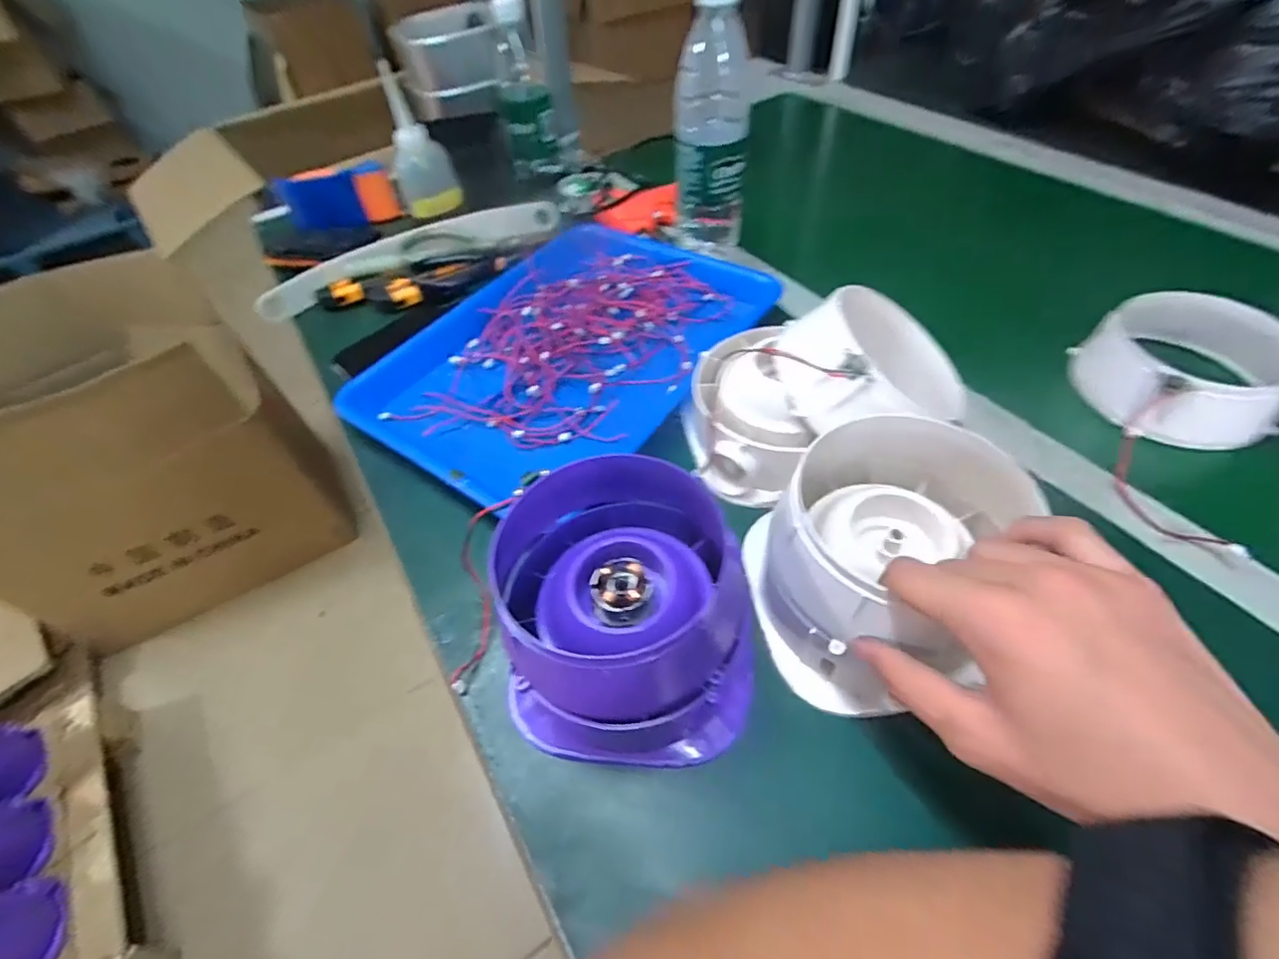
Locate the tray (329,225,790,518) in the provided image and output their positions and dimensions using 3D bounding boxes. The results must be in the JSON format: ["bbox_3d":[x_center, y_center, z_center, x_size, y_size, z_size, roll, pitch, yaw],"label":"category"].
[{"bbox_3d":[-0.064,-0.121,0.492,0.231,0.028,0.343,33,62,25],"label":"tray"}]

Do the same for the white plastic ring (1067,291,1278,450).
[{"bbox_3d":[0.400,-0.081,0.404,0.108,0.063,0.103,-3,50,4],"label":"white plastic ring"}]

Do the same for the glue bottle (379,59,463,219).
[{"bbox_3d":[-0.229,-0.341,0.576,0.042,0.115,0.062,34,61,30],"label":"glue bottle"}]

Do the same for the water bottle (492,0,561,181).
[{"bbox_3d":[-0.141,-0.473,0.677,0.061,0.170,0.068,-10,50,-2],"label":"water bottle"}]

